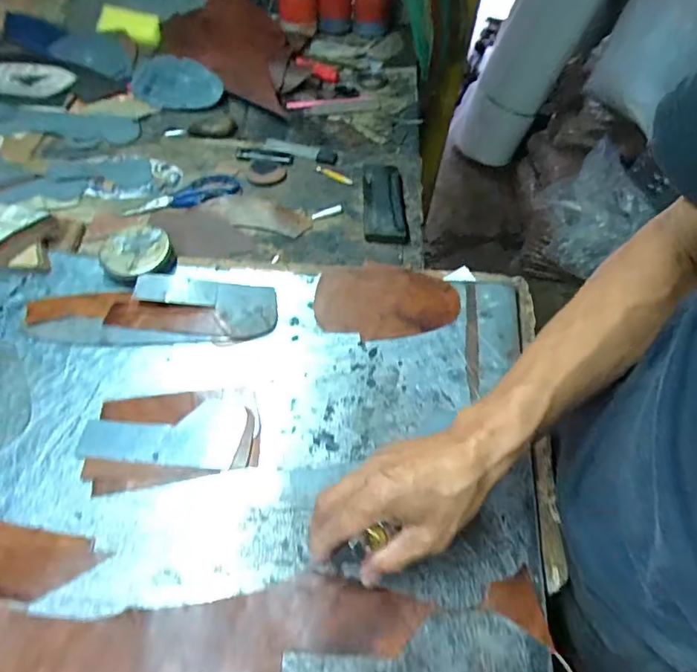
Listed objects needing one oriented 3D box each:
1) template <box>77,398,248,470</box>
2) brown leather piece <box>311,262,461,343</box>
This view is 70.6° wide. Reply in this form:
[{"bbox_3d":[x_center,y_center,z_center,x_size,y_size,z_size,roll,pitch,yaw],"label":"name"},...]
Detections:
[{"bbox_3d":[-0.167,0.086,0.450,0.141,0.005,0.065,3,54,1],"label":"template"},{"bbox_3d":[0.039,-0.041,0.534,0.148,0.009,0.099,-11,57,-3],"label":"brown leather piece"}]

